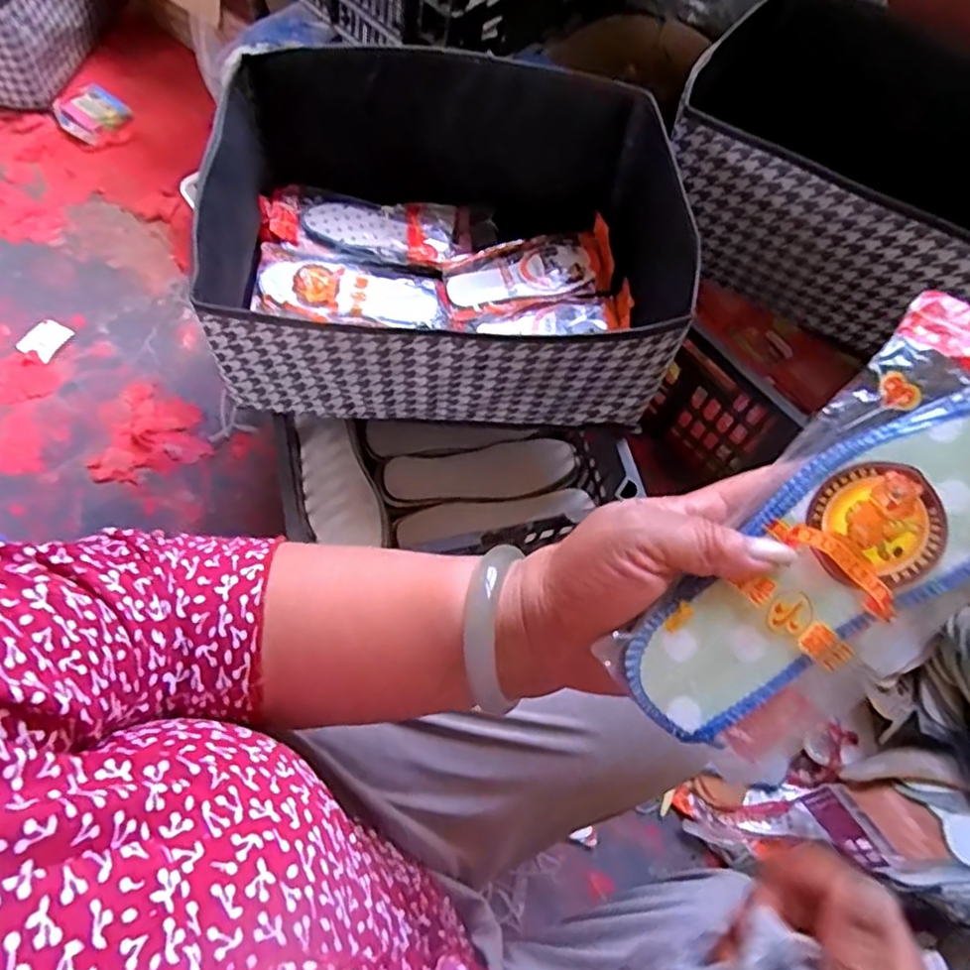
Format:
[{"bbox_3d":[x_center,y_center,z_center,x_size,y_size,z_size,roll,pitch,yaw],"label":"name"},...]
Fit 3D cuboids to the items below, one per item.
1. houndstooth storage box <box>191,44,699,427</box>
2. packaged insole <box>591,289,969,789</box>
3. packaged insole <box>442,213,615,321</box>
[{"bbox_3d":[-0.039,-0.228,0.651,0.407,0.189,0.337,0,64,-1],"label":"houndstooth storage box"},{"bbox_3d":[0.145,0.023,0.262,0.077,0.022,0.202,41,94,17],"label":"packaged insole"},{"bbox_3d":[0.050,-0.242,0.752,0.190,0.026,0.089,-11,65,-6],"label":"packaged insole"}]

